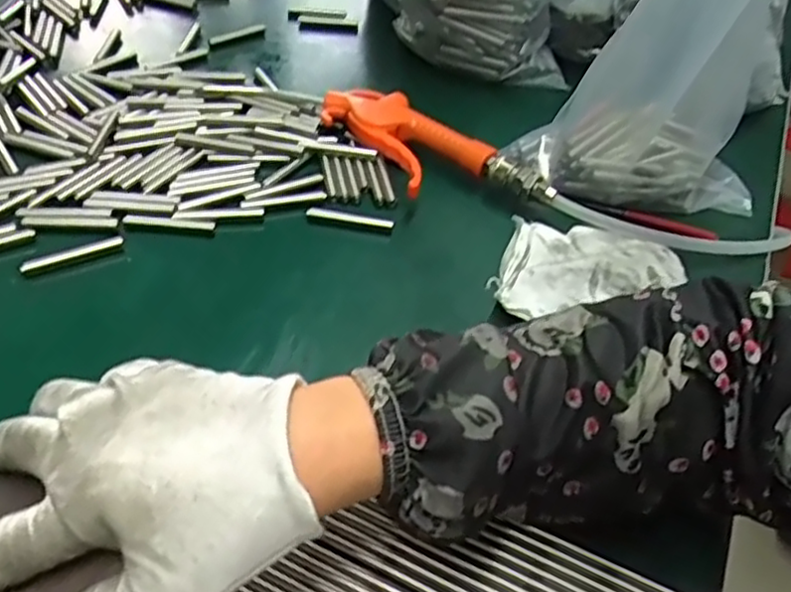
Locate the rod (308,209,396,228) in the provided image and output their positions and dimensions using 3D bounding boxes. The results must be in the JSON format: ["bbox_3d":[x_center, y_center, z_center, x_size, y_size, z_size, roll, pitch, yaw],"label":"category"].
[{"bbox_3d":[-0.030,-0.052,0.463,0.058,0.007,0.007,11,46,5],"label":"rod"}]

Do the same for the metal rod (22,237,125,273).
[{"bbox_3d":[-0.193,-0.025,0.415,0.058,0.006,0.008,-20,51,-24],"label":"metal rod"}]

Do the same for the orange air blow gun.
[{"bbox_3d":[0.015,-0.099,0.492,0.184,0.030,0.071,36,53,27],"label":"orange air blow gun"}]

